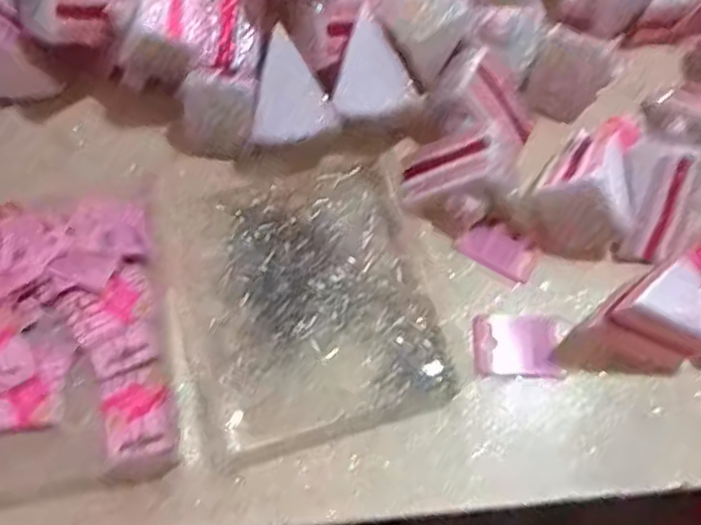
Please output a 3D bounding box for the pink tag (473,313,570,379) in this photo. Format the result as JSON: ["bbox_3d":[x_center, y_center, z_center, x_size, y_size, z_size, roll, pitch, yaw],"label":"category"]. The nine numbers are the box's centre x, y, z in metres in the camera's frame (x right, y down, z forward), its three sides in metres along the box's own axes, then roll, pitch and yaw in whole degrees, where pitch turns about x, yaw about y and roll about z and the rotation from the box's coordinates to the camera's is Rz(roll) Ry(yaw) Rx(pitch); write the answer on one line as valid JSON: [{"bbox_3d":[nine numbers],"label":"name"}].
[{"bbox_3d":[0.123,0.059,0.506,0.067,0.004,0.047,2,68,-5],"label":"pink tag"}]

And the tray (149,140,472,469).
[{"bbox_3d":[-0.032,0.019,0.511,0.194,0.015,0.210,-12,69,-6],"label":"tray"}]

